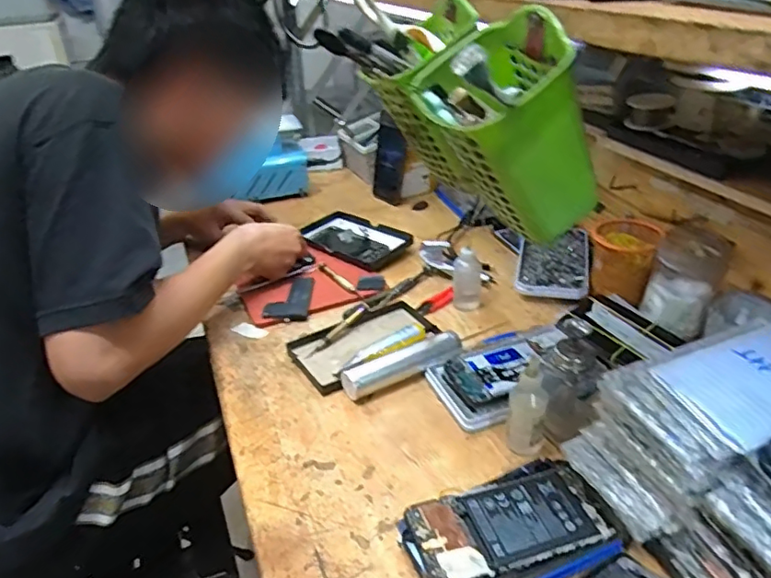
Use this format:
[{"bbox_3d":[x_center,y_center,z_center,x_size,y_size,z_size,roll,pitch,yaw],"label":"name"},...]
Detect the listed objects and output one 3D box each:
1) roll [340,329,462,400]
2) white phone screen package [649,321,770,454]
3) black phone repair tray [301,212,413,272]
[{"bbox_3d":[0.020,0.084,0.652,0.147,0.026,0.030,-22,37,-21],"label":"roll"},{"bbox_3d":[0.293,0.060,0.425,0.170,0.012,0.086,-13,33,-16],"label":"white phone screen package"},{"bbox_3d":[-0.053,-0.083,0.946,0.185,0.020,0.117,20,42,34],"label":"black phone repair tray"}]

